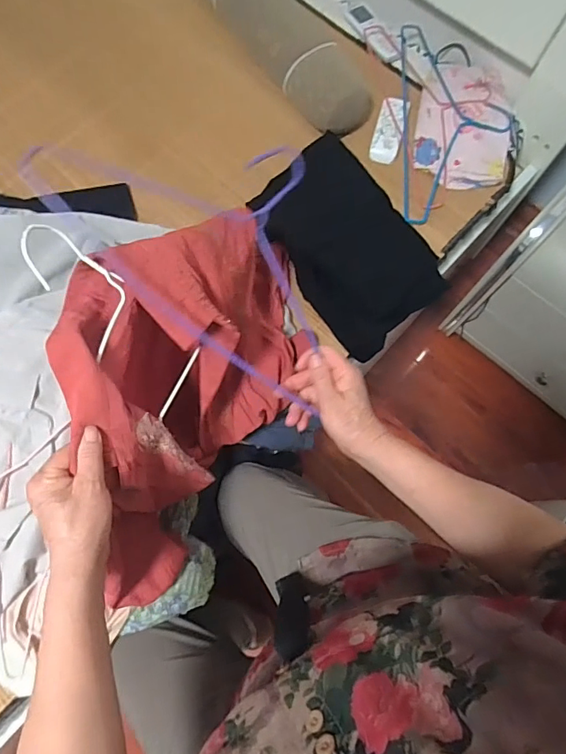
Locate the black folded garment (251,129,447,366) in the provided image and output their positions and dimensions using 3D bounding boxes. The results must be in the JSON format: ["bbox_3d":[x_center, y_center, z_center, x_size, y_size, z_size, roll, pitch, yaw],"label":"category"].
[{"bbox_3d":[0.107,-0.229,0.795,0.232,0.049,0.369,-33,78,-7],"label":"black folded garment"}]

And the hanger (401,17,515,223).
[{"bbox_3d":[0.323,-0.477,0.838,0.206,0.016,0.422,2,76,1],"label":"hanger"}]

